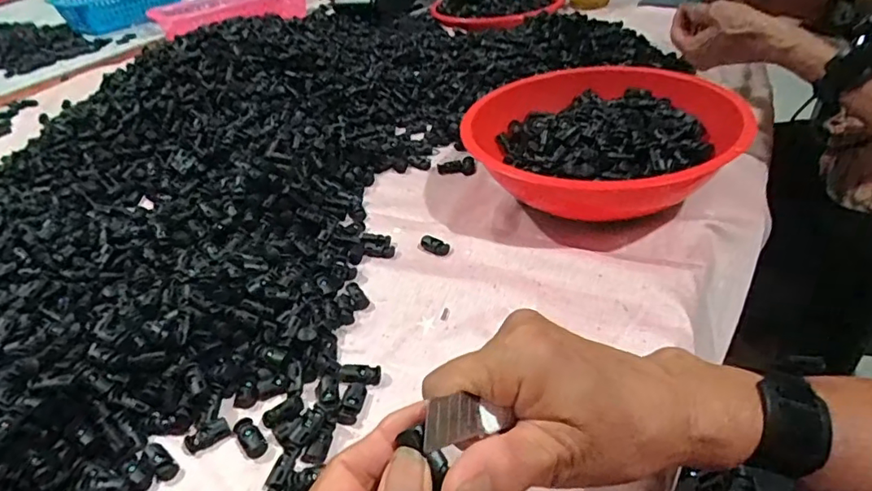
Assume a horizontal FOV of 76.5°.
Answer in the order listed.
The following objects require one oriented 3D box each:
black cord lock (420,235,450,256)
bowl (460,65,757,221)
[{"bbox_3d":[-0.001,-0.001,0.504,0.030,0.007,0.015,23,47,33],"label":"black cord lock"},{"bbox_3d":[0.155,-0.094,0.534,0.220,0.074,0.241,-5,38,4],"label":"bowl"}]

